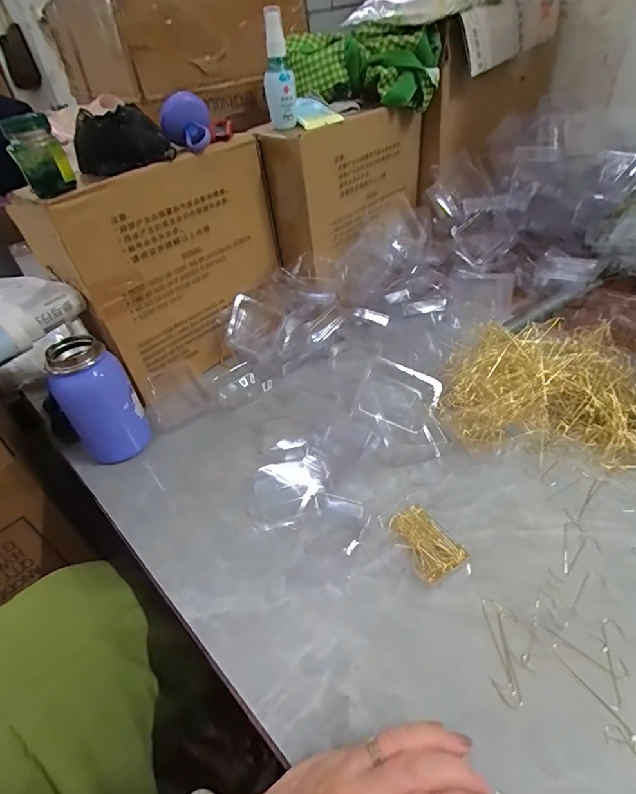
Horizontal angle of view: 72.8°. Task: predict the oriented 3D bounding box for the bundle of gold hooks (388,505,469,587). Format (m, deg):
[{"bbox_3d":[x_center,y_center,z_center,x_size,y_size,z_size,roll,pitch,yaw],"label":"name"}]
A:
[{"bbox_3d":[0.097,0.130,0.388,0.043,0.012,0.067,-24,43,-19],"label":"bundle of gold hooks"}]

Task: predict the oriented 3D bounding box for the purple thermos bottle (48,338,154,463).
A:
[{"bbox_3d":[-0.247,0.006,0.494,0.072,0.142,0.057,-27,44,-22],"label":"purple thermos bottle"}]

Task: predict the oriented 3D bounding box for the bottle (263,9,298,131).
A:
[{"bbox_3d":[-0.049,-0.405,0.537,0.034,0.117,0.031,-1,40,8],"label":"bottle"}]

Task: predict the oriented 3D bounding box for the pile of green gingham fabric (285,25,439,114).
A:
[{"bbox_3d":[0.065,-0.474,0.625,0.209,0.089,0.077,8,42,18],"label":"pile of green gingham fabric"}]

